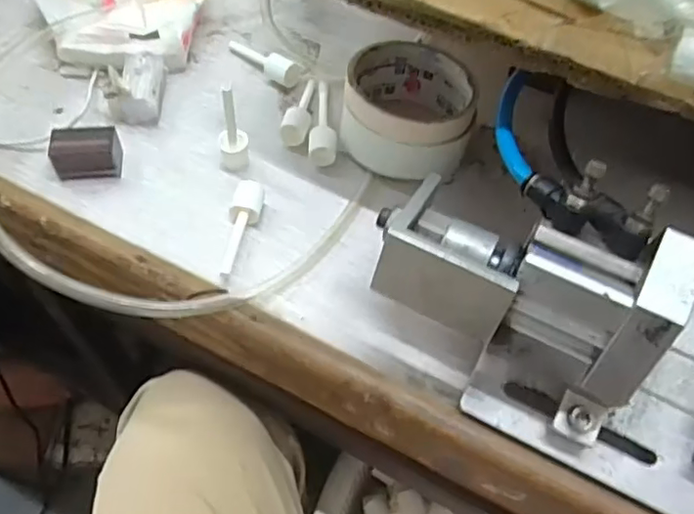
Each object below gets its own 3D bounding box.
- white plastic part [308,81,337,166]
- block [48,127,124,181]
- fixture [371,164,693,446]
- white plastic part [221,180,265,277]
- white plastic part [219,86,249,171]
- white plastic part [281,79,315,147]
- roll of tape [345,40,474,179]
[{"bbox_3d":[-0.016,-0.097,0.414,0.019,0.013,0.081,3,58,-2],"label":"white plastic part"},{"bbox_3d":[-0.164,-0.065,0.377,0.040,0.022,0.026,-11,60,-10],"label":"block"},{"bbox_3d":[0.081,0.016,0.283,0.129,0.096,0.078,34,62,16],"label":"fixture"},{"bbox_3d":[-0.064,-0.016,0.363,0.018,0.012,0.067,8,58,1],"label":"white plastic part"},{"bbox_3d":[-0.073,-0.081,0.376,0.017,0.061,0.015,-1,58,-5],"label":"white plastic part"},{"bbox_3d":[-0.032,-0.106,0.416,0.018,0.015,0.065,9,58,1],"label":"white plastic part"},{"bbox_3d":[0.039,-0.099,0.398,0.083,0.050,0.092,3,58,-3],"label":"roll of tape"}]

